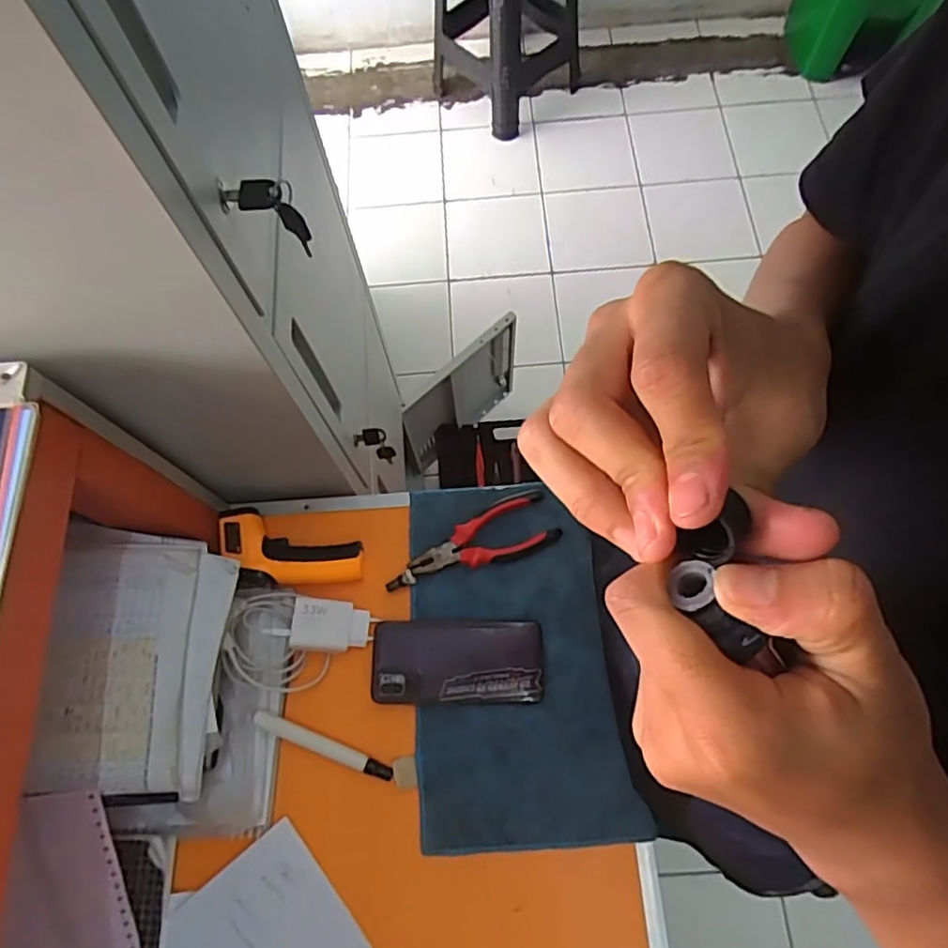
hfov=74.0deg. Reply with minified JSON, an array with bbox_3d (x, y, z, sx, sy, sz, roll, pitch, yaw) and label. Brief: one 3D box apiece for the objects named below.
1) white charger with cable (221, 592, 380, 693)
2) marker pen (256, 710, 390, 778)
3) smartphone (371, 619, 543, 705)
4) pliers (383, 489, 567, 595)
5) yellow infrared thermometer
[{"bbox_3d":[-0.172,0.162,0.605,0.131,0.031,0.092,8,70,7],"label":"white charger with cable"},{"bbox_3d":[-0.140,0.252,0.583,0.136,0.008,0.016,18,72,10],"label":"marker pen"},{"bbox_3d":[-0.016,0.182,0.611,0.162,0.011,0.077,-2,69,3],"label":"smartphone"},{"bbox_3d":[-0.002,0.078,0.646,0.178,0.016,0.064,-26,70,-6],"label":"pliers"},{"bbox_3d":[-0.186,0.073,0.644,0.140,0.029,0.078,-5,69,2],"label":"yellow infrared thermometer"}]

